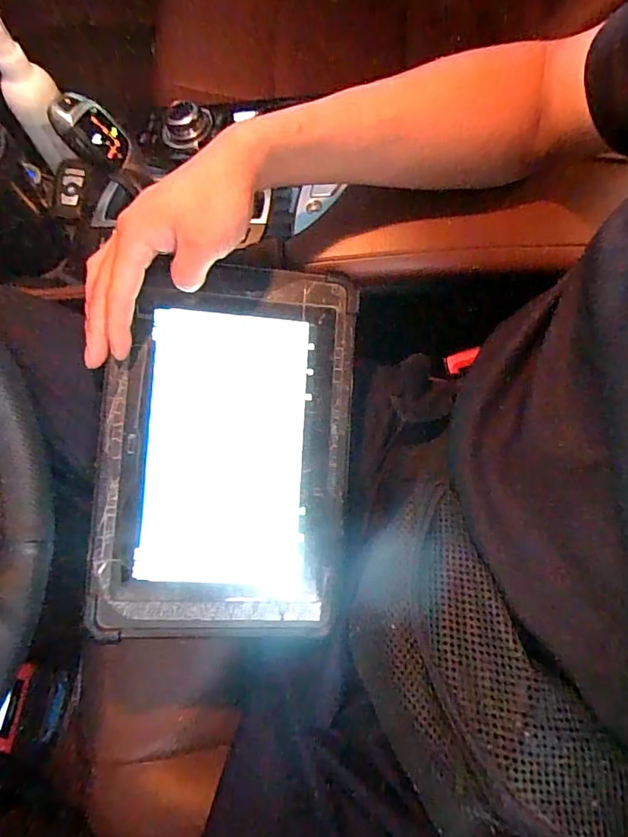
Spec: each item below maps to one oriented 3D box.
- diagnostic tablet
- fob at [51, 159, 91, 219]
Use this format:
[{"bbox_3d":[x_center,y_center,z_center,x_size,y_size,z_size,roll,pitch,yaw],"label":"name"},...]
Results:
[{"bbox_3d":[-0.073,0.024,0.428,0.197,0.041,0.303,5,85,-10],"label":"diagnostic tablet"},{"bbox_3d":[-0.266,-0.249,0.545,0.034,0.019,0.068,6,73,1],"label":"fob"}]

